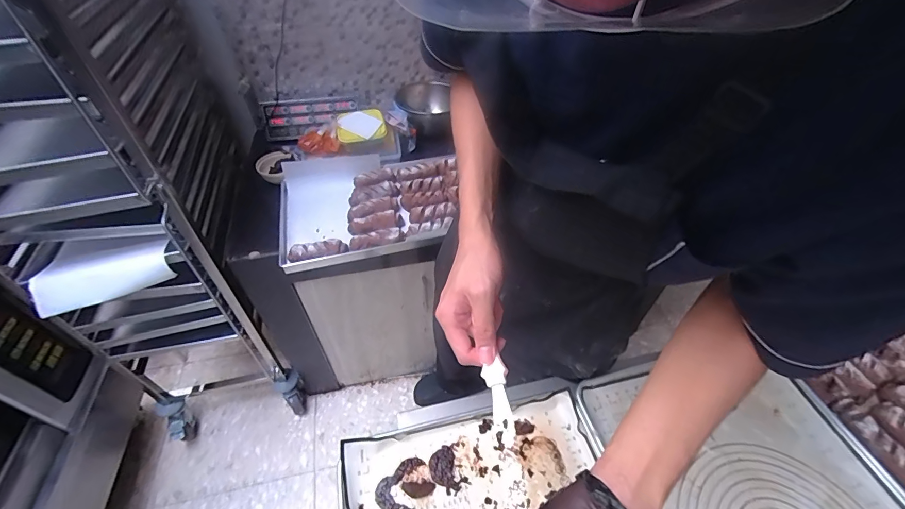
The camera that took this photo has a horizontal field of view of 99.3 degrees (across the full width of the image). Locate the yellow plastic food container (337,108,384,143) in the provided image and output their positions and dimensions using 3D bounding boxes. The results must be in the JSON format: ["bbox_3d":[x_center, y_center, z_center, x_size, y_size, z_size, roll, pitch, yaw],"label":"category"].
[{"bbox_3d":[-0.260,-0.373,1.090,0.132,0.041,0.125,-9,47,-9],"label":"yellow plastic food container"}]

